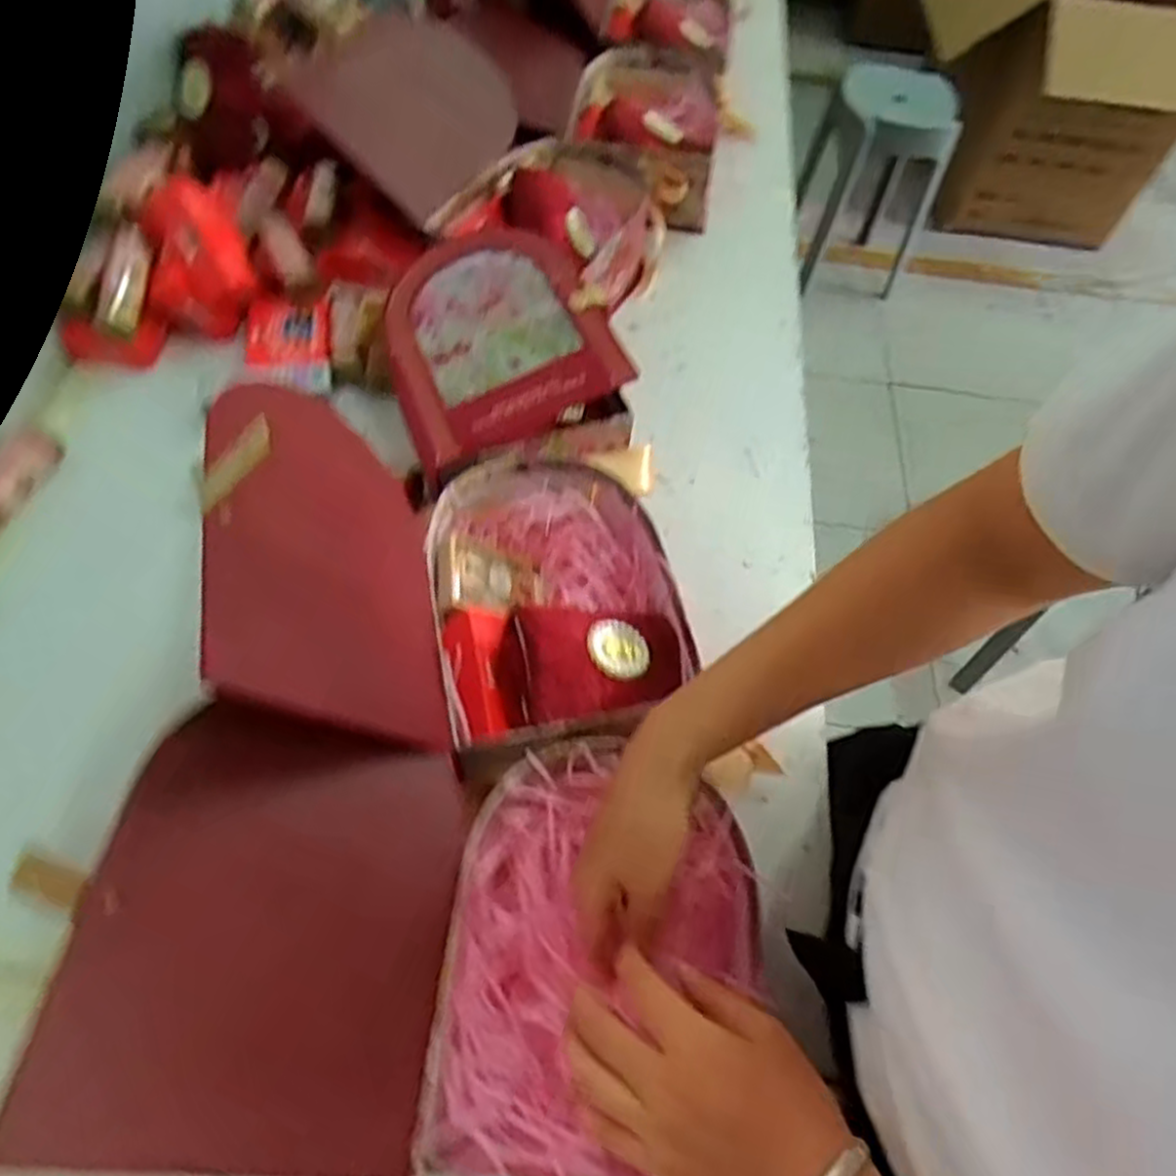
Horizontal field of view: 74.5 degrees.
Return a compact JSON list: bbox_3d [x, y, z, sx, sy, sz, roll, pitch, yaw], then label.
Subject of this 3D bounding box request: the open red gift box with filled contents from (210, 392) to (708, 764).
[{"bbox_3d":[-0.068,-0.001,0.527,0.284,0.154,0.236,4,57,-3],"label":"open red gift box with filled contents"}]

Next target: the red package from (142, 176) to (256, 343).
[{"bbox_3d":[-0.358,-0.303,0.712,0.086,0.130,0.028,-2,21,-15],"label":"red package"}]

